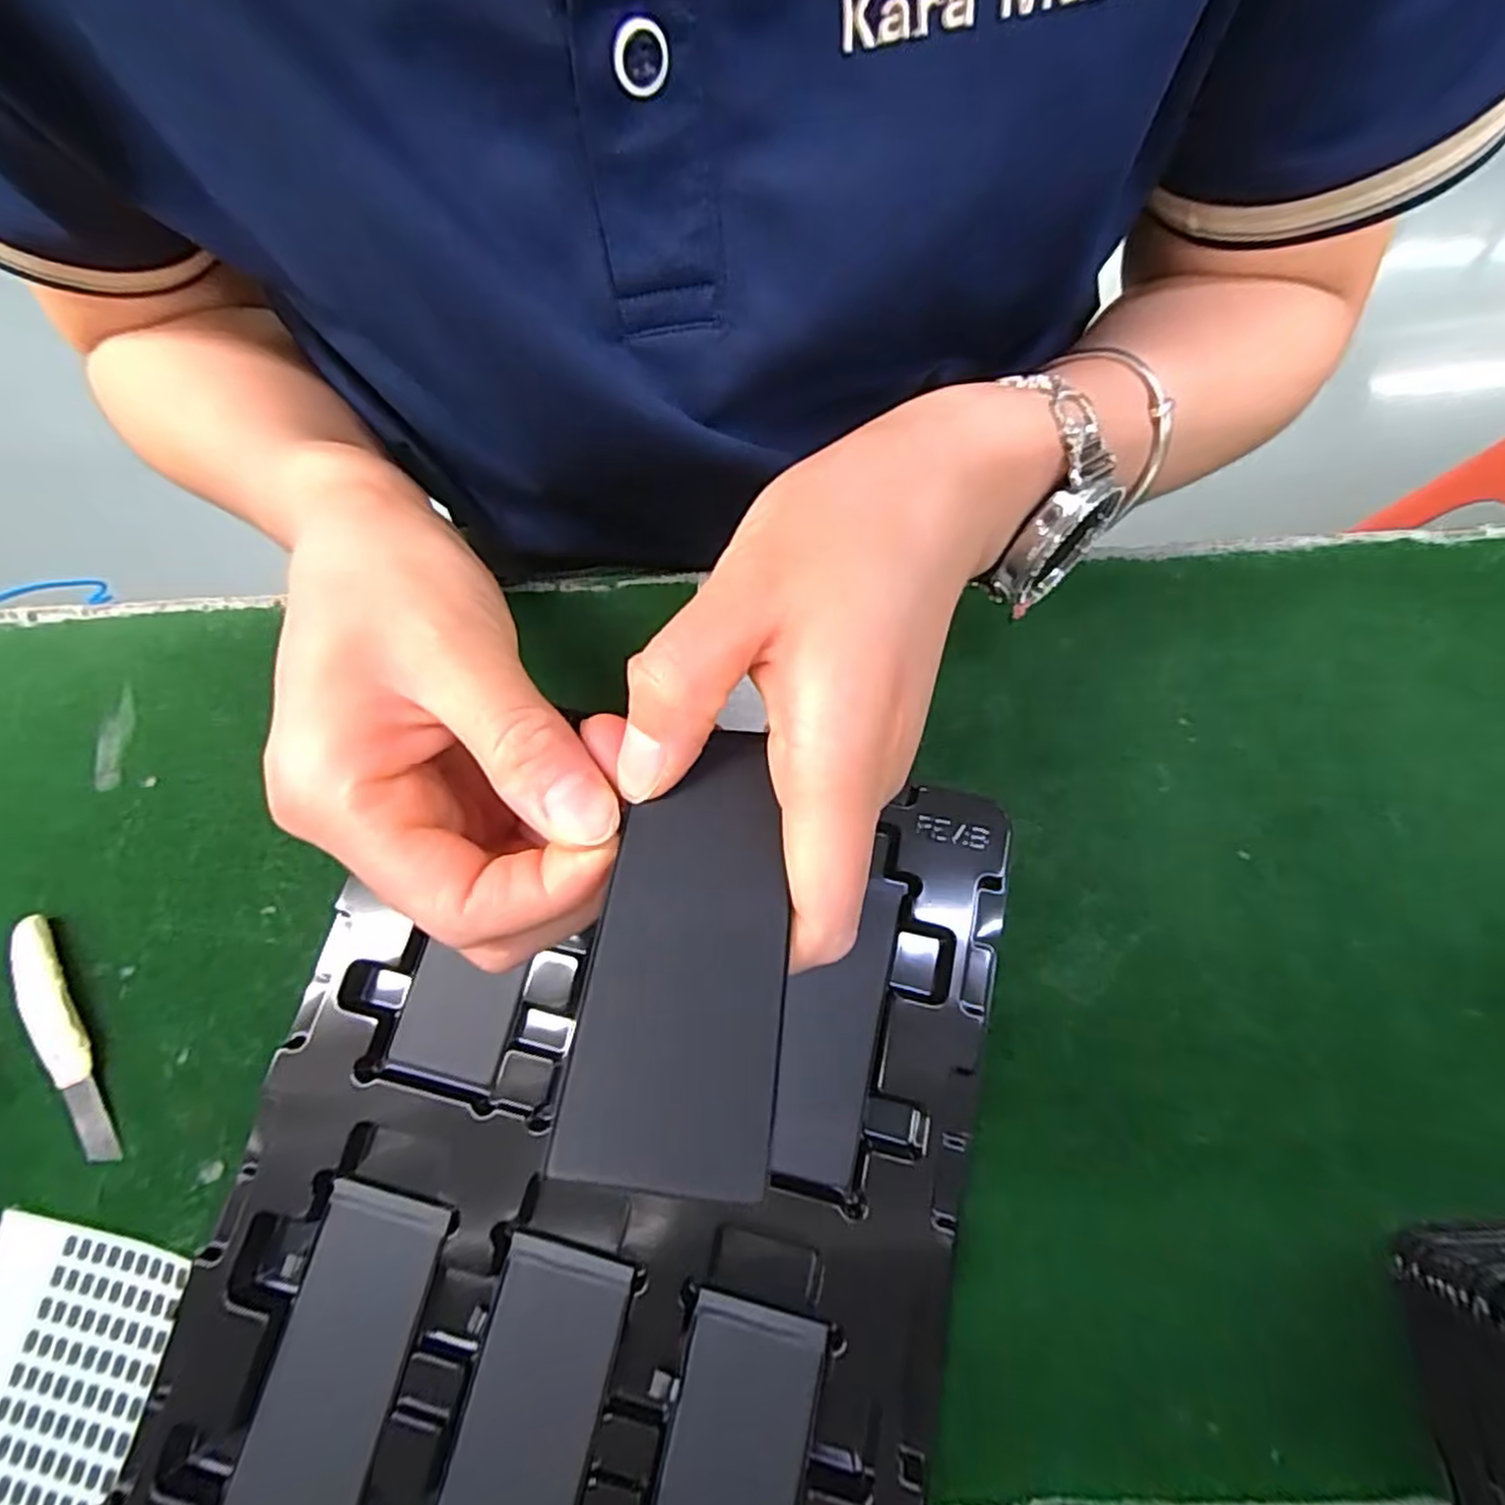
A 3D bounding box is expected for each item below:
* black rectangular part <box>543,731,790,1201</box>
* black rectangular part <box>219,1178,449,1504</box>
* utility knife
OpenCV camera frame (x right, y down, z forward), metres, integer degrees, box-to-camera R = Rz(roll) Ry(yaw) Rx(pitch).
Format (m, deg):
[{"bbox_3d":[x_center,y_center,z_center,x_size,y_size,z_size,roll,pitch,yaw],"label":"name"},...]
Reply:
[{"bbox_3d":[-0.012,0.036,0.141,0.038,0.005,0.086,5,59,4],"label":"black rectangular part"},{"bbox_3d":[-0.121,0.180,0.207,0.039,0.008,0.095,11,73,5],"label":"black rectangular part"},{"bbox_3d":[-0.230,0.094,0.238,0.015,0.010,0.085,-29,74,-7],"label":"utility knife"}]

